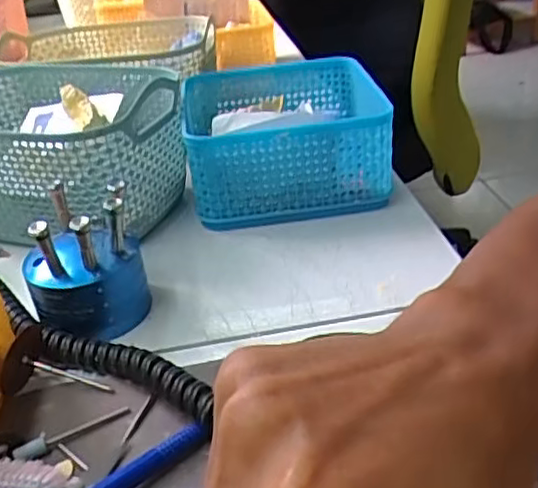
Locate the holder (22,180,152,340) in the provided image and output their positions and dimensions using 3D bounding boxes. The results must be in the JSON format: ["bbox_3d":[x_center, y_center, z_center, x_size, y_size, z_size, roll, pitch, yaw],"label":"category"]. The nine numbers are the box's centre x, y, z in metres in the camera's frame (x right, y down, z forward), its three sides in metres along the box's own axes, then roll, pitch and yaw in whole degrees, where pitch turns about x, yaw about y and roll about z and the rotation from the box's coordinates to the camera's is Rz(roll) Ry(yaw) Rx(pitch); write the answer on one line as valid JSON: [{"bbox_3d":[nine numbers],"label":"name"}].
[{"bbox_3d":[-0.095,0.006,0.344,0.057,0.068,0.057,-13,32,-11],"label":"holder"}]

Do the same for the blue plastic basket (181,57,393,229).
[{"bbox_3d":[0.009,-0.077,0.471,0.130,0.066,0.142,-8,31,-3],"label":"blue plastic basket"}]

